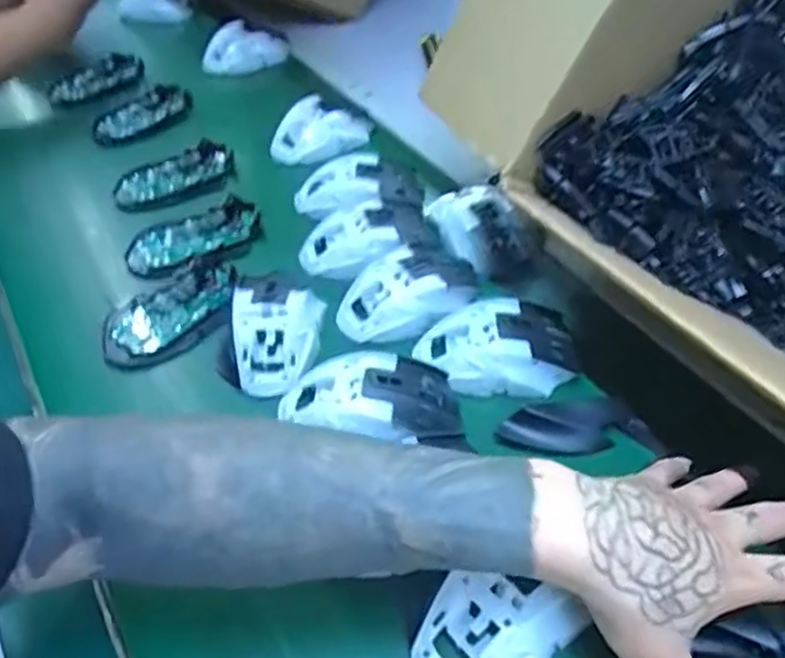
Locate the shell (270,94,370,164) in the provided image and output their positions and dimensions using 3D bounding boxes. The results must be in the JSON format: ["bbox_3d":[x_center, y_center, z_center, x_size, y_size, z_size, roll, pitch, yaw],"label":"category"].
[{"bbox_3d":[-0.075,-0.206,0.709,0.104,0.035,0.064,-12,45,-9],"label":"shell"}]

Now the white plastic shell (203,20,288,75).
[{"bbox_3d":[-0.184,-0.357,0.859,0.112,0.054,0.055,-16,45,-13],"label":"white plastic shell"}]

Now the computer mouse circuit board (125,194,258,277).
[{"bbox_3d":[-0.169,-0.082,0.591,0.115,0.014,0.057,-24,48,-20],"label":"computer mouse circuit board"}]

